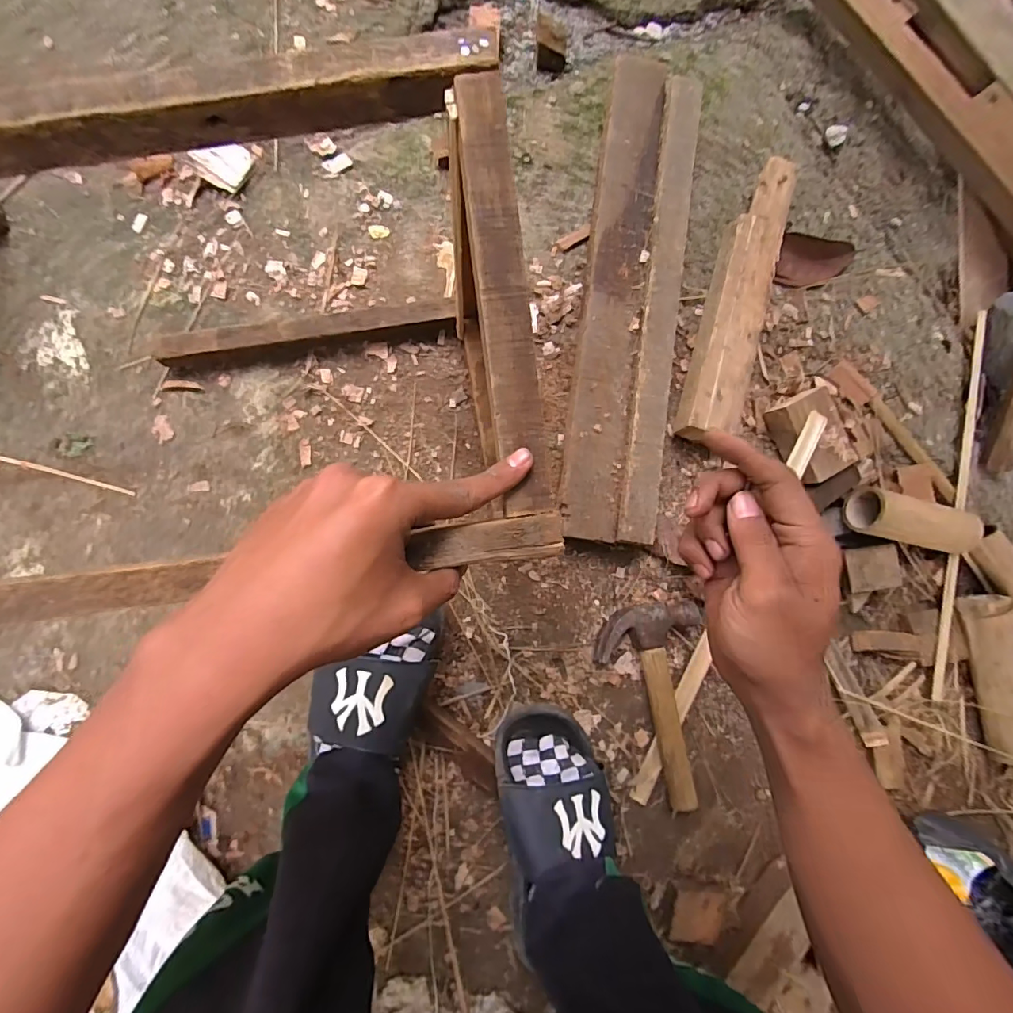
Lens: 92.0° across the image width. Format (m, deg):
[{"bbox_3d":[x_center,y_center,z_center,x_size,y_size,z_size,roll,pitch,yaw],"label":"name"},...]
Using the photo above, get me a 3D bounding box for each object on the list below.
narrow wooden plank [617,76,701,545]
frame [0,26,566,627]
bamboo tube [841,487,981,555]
[{"bbox_3d":[0.170,-0.221,0.537,0.039,0.028,0.517,7,84,-5],"label":"narrow wooden plank"},{"bbox_3d":[-0.171,-0.081,0.392,0.344,0.306,0.284,-8,85,-6],"label":"frame"},{"bbox_3d":[0.476,0.021,0.568,0.143,0.050,0.054,16,83,-4],"label":"bamboo tube"}]

